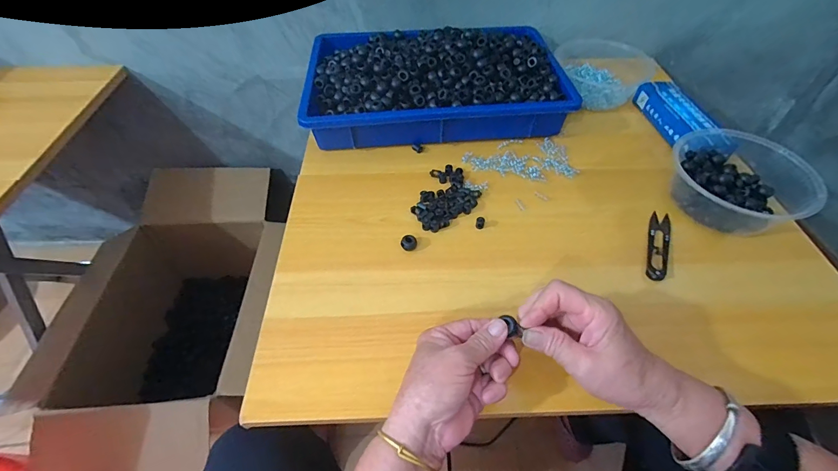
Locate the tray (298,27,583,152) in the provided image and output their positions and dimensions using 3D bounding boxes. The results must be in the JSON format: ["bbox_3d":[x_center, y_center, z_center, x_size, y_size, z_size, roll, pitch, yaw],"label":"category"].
[{"bbox_3d":[0.021,-0.232,0.541,0.355,0.074,0.225,-1,52,-1],"label":"tray"}]

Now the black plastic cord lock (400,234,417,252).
[{"bbox_3d":[-0.011,0.009,0.410,0.018,0.012,0.015,-2,52,-2],"label":"black plastic cord lock"}]

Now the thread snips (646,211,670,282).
[{"bbox_3d":[0.264,0.009,0.407,0.021,0.006,0.097,21,55,15],"label":"thread snips"}]

